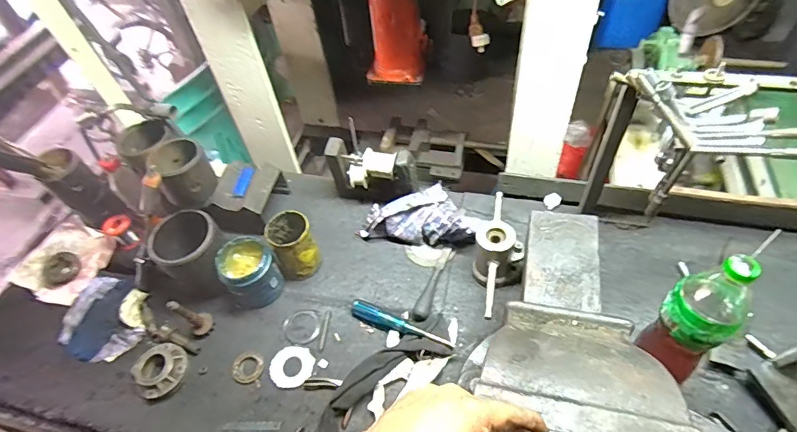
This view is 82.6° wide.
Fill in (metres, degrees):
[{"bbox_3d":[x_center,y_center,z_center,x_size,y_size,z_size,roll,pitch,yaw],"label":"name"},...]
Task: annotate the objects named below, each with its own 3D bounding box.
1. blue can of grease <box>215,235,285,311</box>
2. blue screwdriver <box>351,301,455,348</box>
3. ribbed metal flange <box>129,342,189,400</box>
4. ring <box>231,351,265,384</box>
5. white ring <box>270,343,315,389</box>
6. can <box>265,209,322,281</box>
[{"bbox_3d":[-0.264,0.106,0.812,0.094,0.118,0.093,-35,56,-21],"label":"blue can of grease"},{"bbox_3d":[0.001,0.184,0.754,0.185,0.033,0.029,22,56,22],"label":"blue screwdriver"},{"bbox_3d":[-0.396,0.252,0.748,0.086,0.027,0.085,-3,51,4],"label":"ribbed metal flange"},{"bbox_3d":[-0.248,0.250,0.748,0.052,0.012,0.049,-3,51,4],"label":"ring"},{"bbox_3d":[-0.175,0.247,0.745,0.069,0.009,0.070,-3,51,4],"label":"white ring"},{"bbox_3d":[-0.189,0.052,0.824,0.073,0.122,0.079,-3,51,4],"label":"can"}]

